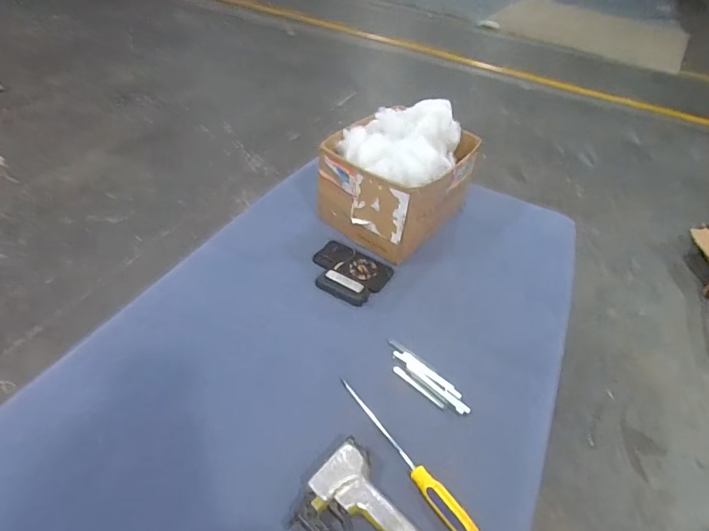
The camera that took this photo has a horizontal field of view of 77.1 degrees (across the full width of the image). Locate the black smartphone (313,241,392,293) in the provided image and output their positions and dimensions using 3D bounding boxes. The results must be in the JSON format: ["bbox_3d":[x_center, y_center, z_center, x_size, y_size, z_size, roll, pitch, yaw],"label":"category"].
[{"bbox_3d":[-0.004,-0.003,0.943,0.163,0.014,0.093,25,48,17],"label":"black smartphone"}]

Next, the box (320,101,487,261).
[{"bbox_3d":[0.101,-0.215,0.994,0.259,0.253,0.303,36,51,27],"label":"box"}]

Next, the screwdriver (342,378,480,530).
[{"bbox_3d":[0.077,0.275,0.667,0.034,0.026,0.286,-22,52,-26],"label":"screwdriver"}]

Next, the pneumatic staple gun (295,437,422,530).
[{"bbox_3d":[0.066,0.373,0.558,0.312,0.036,0.126,35,52,25],"label":"pneumatic staple gun"}]

